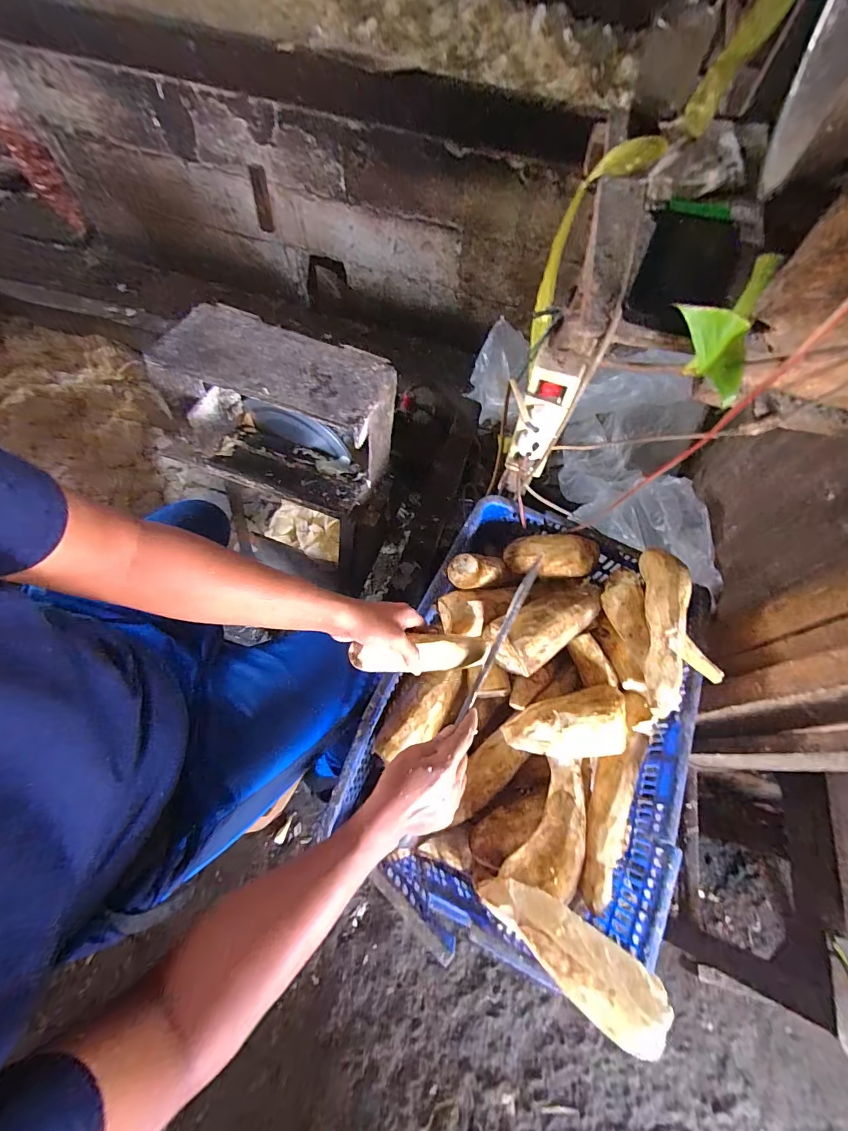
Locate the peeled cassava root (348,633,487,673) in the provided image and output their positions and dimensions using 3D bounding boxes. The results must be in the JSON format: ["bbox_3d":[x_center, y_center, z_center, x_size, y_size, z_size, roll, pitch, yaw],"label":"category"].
[{"bbox_3d":[-0.002,0.118,0.558,0.189,0.040,0.044,-1,61,-19],"label":"peeled cassava root"}]

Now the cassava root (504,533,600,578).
[{"bbox_3d":[0.214,-0.016,0.719,0.156,0.051,0.079,4,71,19],"label":"cassava root"}]

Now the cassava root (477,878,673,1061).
[{"bbox_3d":[0.159,0.427,0.469,0.205,0.076,0.070,26,64,26],"label":"cassava root"}]

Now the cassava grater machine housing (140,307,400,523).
[{"bbox_3d":[-0.243,-0.245,0.711,0.338,0.200,0.229,18,67,3],"label":"cassava grater machine housing"}]

